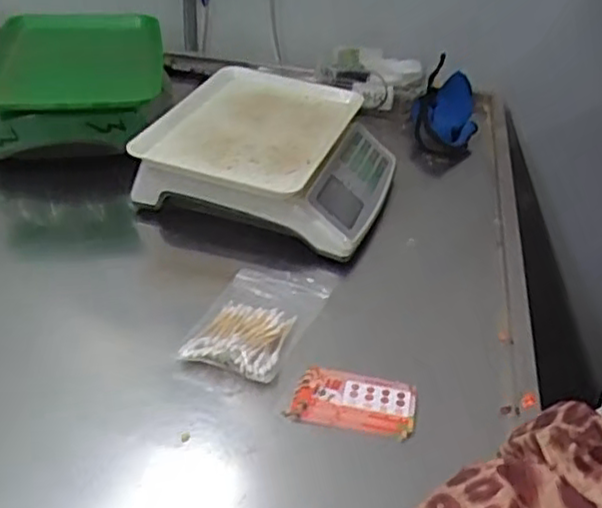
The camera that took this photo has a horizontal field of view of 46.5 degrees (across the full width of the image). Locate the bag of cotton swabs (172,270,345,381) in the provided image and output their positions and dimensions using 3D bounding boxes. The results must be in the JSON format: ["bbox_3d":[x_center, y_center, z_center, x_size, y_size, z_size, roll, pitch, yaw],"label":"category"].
[{"bbox_3d":[-0.037,0.058,0.709,0.103,0.028,0.171,14,37,12],"label":"bag of cotton swabs"}]

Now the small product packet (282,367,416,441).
[{"bbox_3d":[0.047,0.131,0.625,0.107,0.013,0.054,10,36,7],"label":"small product packet"}]

